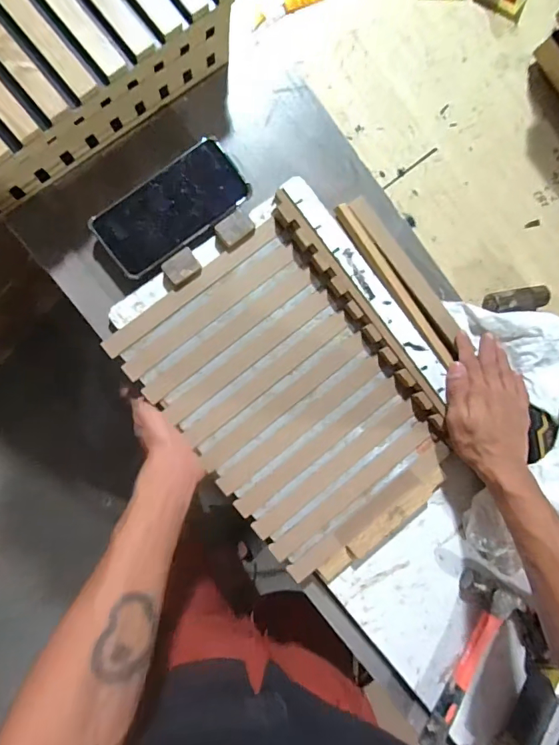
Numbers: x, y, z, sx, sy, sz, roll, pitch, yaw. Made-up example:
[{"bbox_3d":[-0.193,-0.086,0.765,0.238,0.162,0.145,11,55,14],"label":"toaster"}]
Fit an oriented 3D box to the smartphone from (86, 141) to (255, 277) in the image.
[{"bbox_3d":[-0.116,-0.177,0.458,0.163,0.008,0.078,-37,94,-6],"label":"smartphone"}]

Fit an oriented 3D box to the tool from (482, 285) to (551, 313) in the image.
[{"bbox_3d":[0.289,-0.088,0.525,0.073,0.035,0.028,-9,91,-7],"label":"tool"}]

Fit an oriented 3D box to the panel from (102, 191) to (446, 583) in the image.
[{"bbox_3d":[0.024,0.031,0.469,0.245,0.026,0.348,-39,94,-6],"label":"panel"}]

